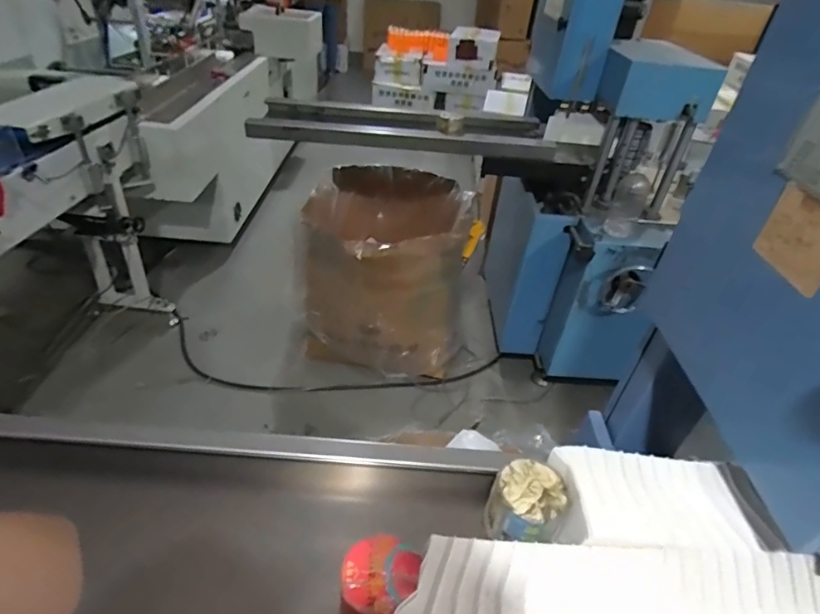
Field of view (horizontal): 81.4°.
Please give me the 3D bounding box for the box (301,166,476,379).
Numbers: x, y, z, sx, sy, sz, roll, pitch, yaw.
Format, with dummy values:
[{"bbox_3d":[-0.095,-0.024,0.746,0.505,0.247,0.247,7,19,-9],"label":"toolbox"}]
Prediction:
[{"bbox_3d":[-0.091,-0.166,1.930,0.576,0.536,0.696,7,38,2],"label":"box"}]

